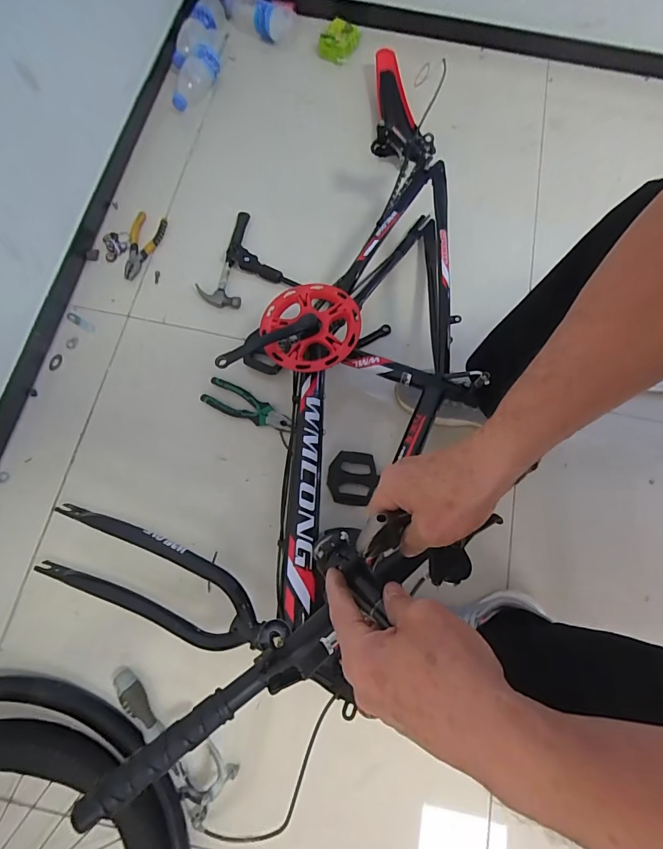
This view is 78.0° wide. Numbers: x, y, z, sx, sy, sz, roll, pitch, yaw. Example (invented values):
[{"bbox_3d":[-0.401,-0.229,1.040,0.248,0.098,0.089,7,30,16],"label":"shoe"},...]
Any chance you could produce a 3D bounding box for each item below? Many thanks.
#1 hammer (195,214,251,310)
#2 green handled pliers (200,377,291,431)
[{"bbox_3d":[-0.223,-0.353,0.846,0.088,0.042,0.227,4,74,-1],"label":"hammer"},{"bbox_3d":[-0.154,-0.033,0.765,0.170,0.017,0.059,24,75,5],"label":"green handled pliers"}]

